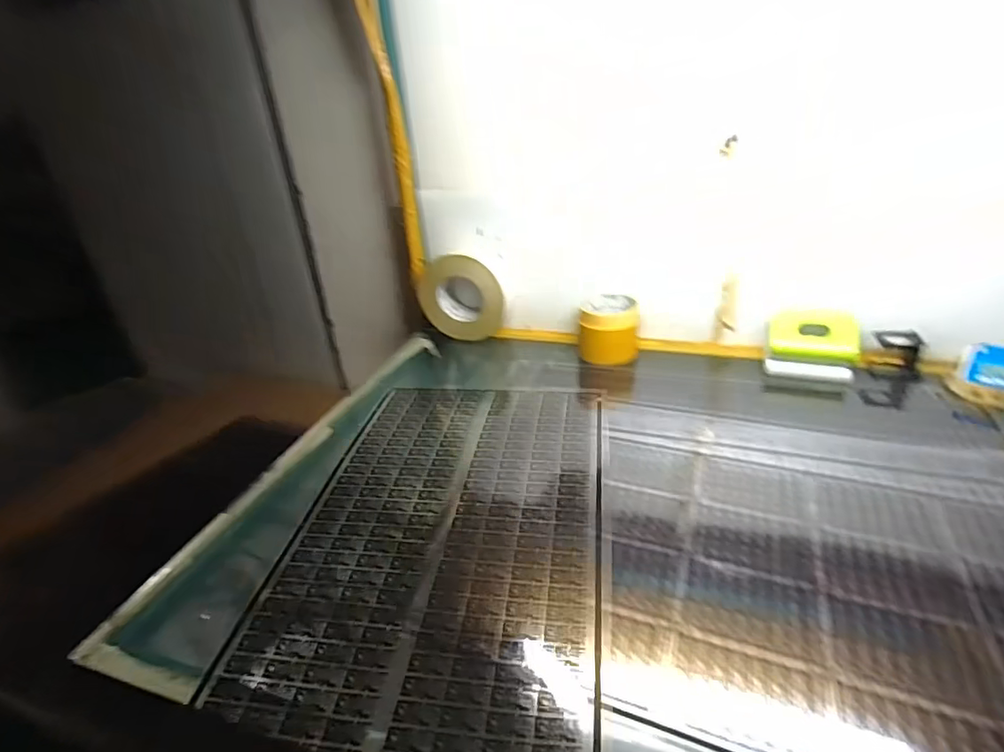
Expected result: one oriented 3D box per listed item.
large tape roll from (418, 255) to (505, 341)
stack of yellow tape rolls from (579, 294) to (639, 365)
[{"bbox_3d":[-0.066,-0.123,0.840,0.144,0.126,0.034,11,34,25],"label":"large tape roll"},{"bbox_3d":[0.162,-0.069,0.799,0.084,0.082,0.084,3,31,13],"label":"stack of yellow tape rolls"}]

